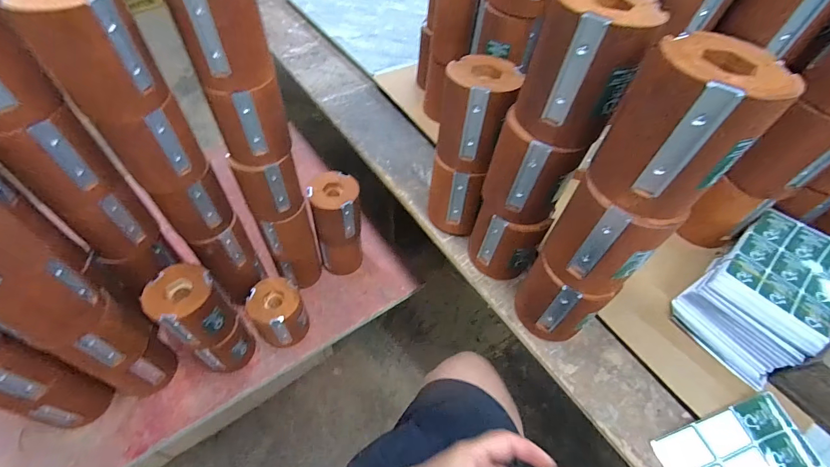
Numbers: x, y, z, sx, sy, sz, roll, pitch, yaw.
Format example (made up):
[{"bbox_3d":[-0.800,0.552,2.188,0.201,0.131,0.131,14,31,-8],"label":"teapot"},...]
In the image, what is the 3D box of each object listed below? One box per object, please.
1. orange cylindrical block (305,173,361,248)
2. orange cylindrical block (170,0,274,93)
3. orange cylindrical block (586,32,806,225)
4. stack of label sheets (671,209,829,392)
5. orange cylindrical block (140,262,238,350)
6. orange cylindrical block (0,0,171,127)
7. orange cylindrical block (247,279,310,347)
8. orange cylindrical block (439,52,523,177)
[{"bbox_3d":[-0.127,-0.034,0.619,0.076,0.108,0.069,-7,55,-9],"label":"orange cylindrical block"},{"bbox_3d":[-0.191,-0.207,0.374,0.075,0.097,0.075,-22,58,-19],"label":"orange cylindrical block"},{"bbox_3d":[0.179,-0.069,0.259,0.076,0.100,0.071,2,54,-3],"label":"orange cylindrical block"},{"bbox_3d":[0.395,0.065,0.425,0.178,0.073,0.107,-30,62,-23],"label":"stack of label sheets"},{"bbox_3d":[-0.292,0.098,0.503,0.075,0.099,0.073,2,54,-3],"label":"orange cylindrical block"},{"bbox_3d":[-0.282,-0.162,0.333,0.075,0.103,0.069,-35,63,-25],"label":"orange cylindrical block"},{"bbox_3d":[-0.215,0.131,0.604,0.076,0.108,0.072,2,54,-3],"label":"orange cylindrical block"},{"bbox_3d":[0.067,-0.130,0.408,0.070,0.093,0.082,16,55,7],"label":"orange cylindrical block"}]

